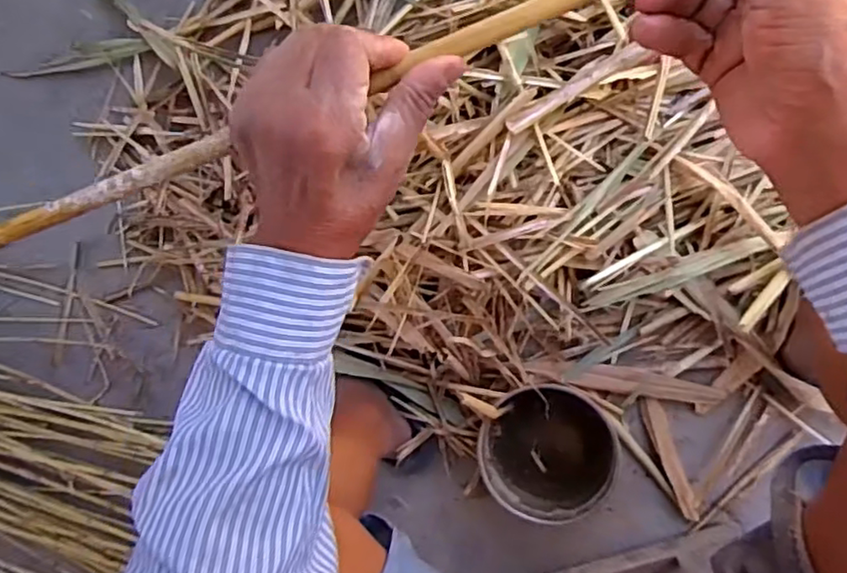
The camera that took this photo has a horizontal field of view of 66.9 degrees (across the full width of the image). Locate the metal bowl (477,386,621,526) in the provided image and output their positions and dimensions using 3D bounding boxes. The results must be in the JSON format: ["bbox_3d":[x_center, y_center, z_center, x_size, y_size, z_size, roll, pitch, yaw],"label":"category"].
[{"bbox_3d":[0.152,0.200,0.776,0.156,0.073,0.151,0,92,14],"label":"metal bowl"}]

